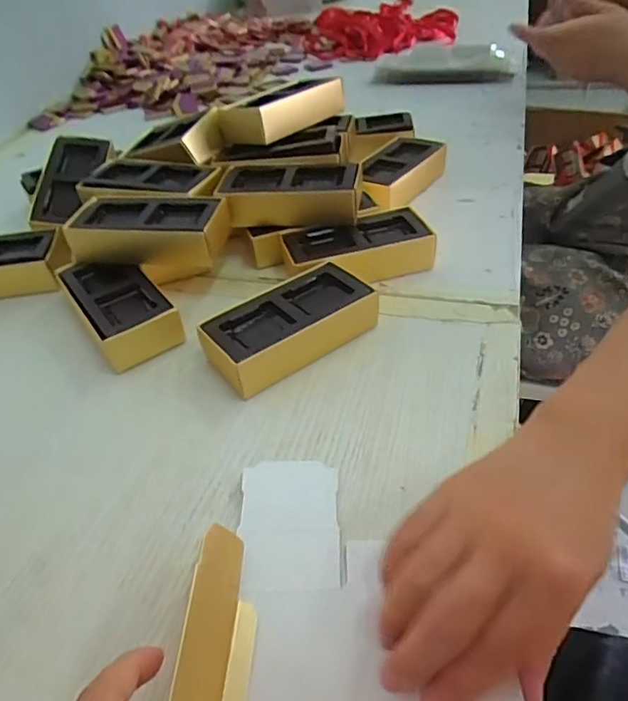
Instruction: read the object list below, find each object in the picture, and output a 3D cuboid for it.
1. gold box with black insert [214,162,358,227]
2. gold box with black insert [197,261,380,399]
[{"bbox_3d":[-0.021,-0.127,0.442,0.112,0.030,0.054,2,42,10],"label":"gold box with black insert"},{"bbox_3d":[-0.016,-0.017,0.378,0.111,0.032,0.054,-30,46,-24],"label":"gold box with black insert"}]

